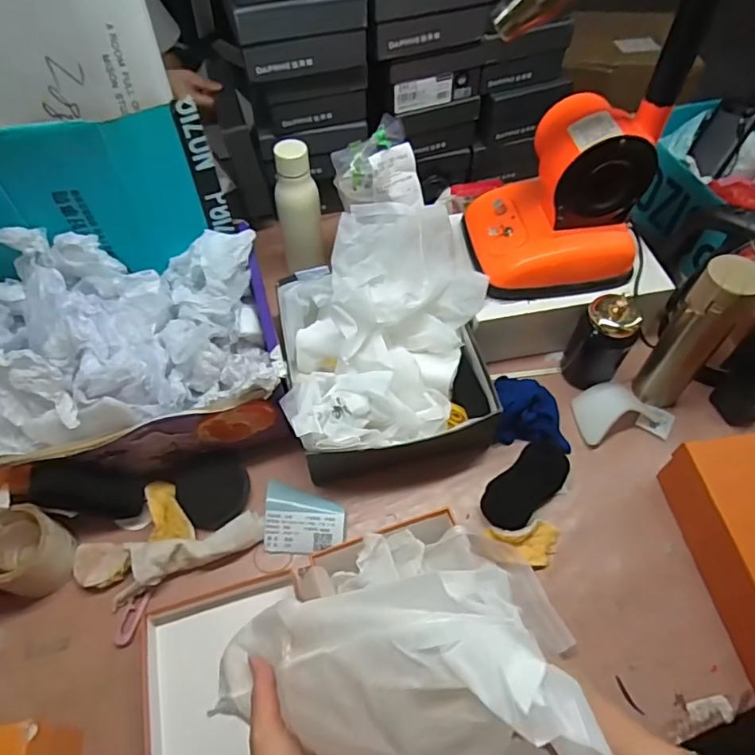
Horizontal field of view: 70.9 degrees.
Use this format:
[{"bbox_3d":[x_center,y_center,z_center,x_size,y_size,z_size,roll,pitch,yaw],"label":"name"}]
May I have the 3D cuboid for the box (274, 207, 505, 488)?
[{"bbox_3d":[0.008,-0.056,0.752,0.273,0.180,0.340,-7,57,-4],"label":"box"}]

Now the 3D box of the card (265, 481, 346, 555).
[{"bbox_3d":[-0.092,0.181,0.675,0.101,0.013,0.081,4,78,1],"label":"card"}]

